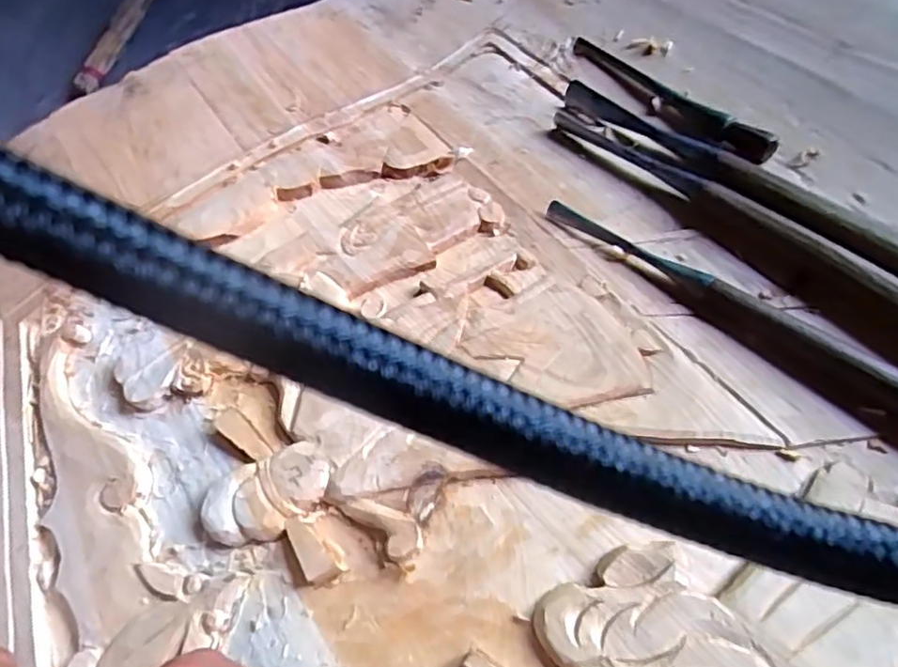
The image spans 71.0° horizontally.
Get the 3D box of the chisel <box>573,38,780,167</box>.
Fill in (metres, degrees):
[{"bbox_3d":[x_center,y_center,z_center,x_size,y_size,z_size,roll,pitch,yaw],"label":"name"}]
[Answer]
[{"bbox_3d":[0.120,-0.136,0.354,0.013,0.015,0.143,-31,58,-16],"label":"chisel"}]

